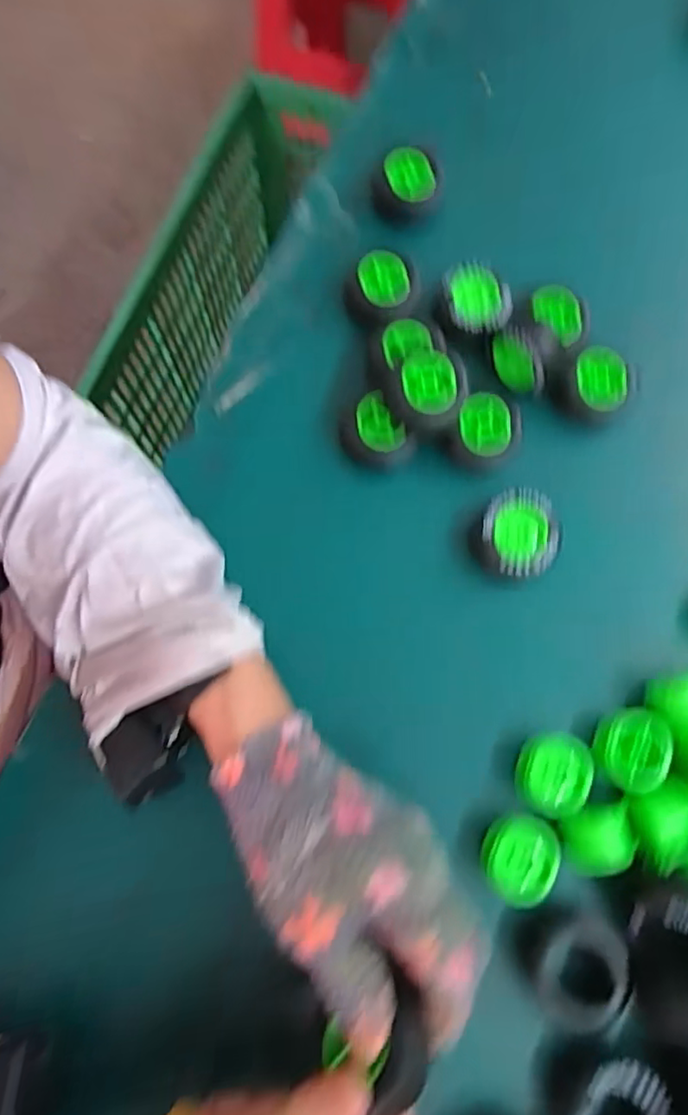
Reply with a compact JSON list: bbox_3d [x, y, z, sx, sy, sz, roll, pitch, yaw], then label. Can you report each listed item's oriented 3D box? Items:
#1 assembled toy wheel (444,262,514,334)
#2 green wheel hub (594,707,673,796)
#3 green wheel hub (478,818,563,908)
[{"bbox_3d":[0.085,-0.165,0.393,0.041,0.013,0.046,-15,75,-5],"label":"assembled toy wheel"},{"bbox_3d":[0.156,0.104,0.331,0.035,0.022,0.034,-2,76,9],"label":"green wheel hub"},{"bbox_3d":[0.091,0.155,0.315,0.041,0.013,0.035,-41,79,-11],"label":"green wheel hub"}]

